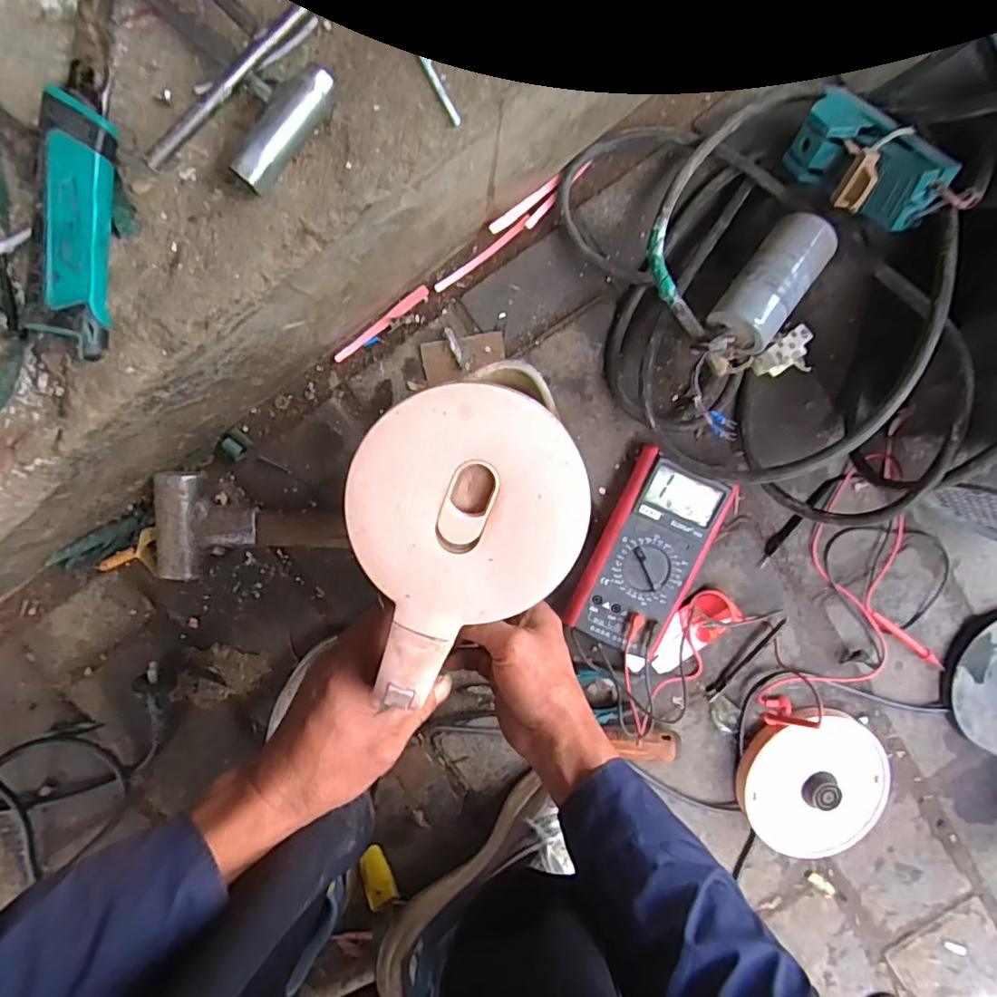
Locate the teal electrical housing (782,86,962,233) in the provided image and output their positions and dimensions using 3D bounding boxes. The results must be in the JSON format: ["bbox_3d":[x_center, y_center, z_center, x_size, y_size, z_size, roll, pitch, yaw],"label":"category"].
[{"bbox_3d":[0.269,-0.246,0.416,0.048,0.042,0.109,-43,72,4],"label":"teal electrical housing"}]

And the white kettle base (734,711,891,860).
[{"bbox_3d":[0.305,0.274,0.548,0.146,0.037,0.138,0,98,-2],"label":"white kettle base"}]

